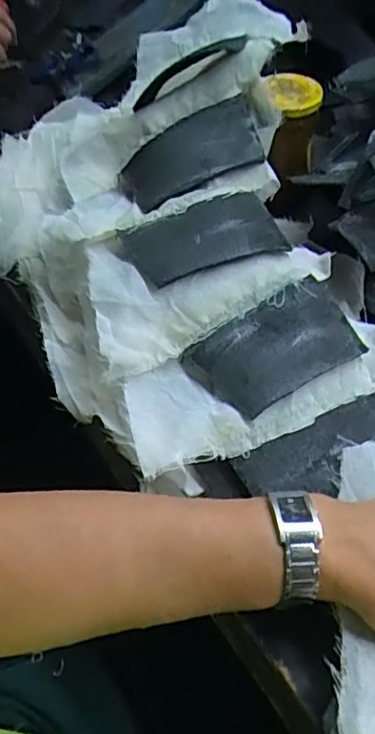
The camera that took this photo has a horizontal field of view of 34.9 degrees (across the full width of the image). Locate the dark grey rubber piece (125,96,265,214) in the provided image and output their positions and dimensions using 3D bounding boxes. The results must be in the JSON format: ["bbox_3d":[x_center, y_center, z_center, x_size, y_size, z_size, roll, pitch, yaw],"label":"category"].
[{"bbox_3d":[0.004,-0.162,0.466,0.106,0.034,0.067,-24,65,-2],"label":"dark grey rubber piece"}]

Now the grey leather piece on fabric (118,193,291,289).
[{"bbox_3d":[0.011,-0.092,0.426,0.106,0.022,0.061,-14,53,-8],"label":"grey leather piece on fabric"}]

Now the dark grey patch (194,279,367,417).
[{"bbox_3d":[0.063,-0.015,0.392,0.104,0.020,0.060,-28,56,-19],"label":"dark grey patch"}]

